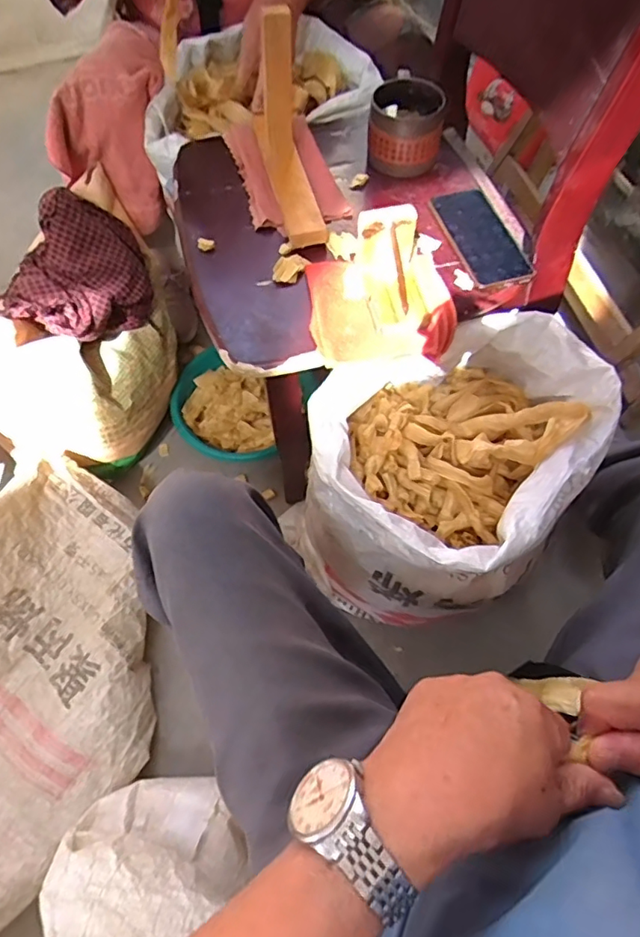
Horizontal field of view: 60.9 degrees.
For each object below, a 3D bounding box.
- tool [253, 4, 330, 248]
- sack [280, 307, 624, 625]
[{"bbox_3d":[-0.041,-0.410,0.641,0.050,0.167,0.242,-14,63,-6],"label":"tool"},{"bbox_3d":[0.160,0.022,0.756,0.360,0.370,0.303,-36,68,-16],"label":"sack"}]

